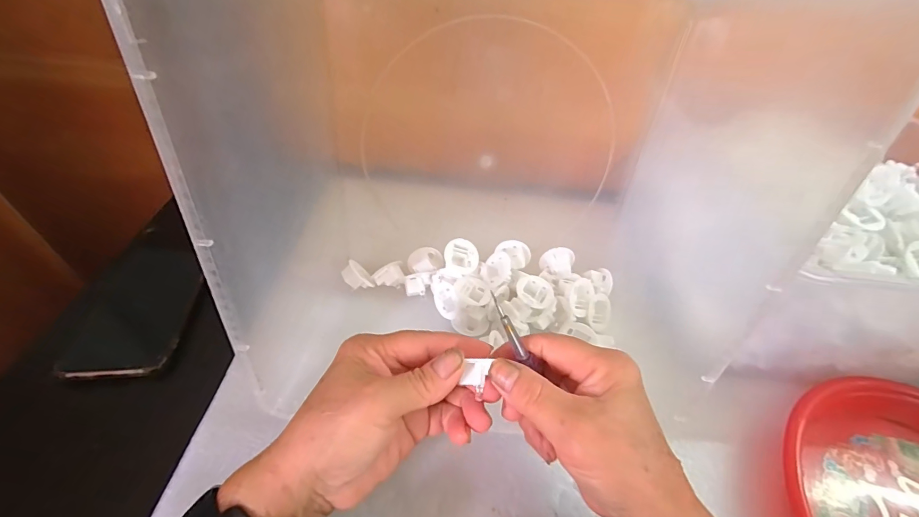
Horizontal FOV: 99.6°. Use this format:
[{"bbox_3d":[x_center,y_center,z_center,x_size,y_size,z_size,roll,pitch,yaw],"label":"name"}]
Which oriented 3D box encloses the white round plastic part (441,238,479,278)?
[{"bbox_3d":[0.000,-0.001,0.355,0.032,0.014,0.032,3,81,-22],"label":"white round plastic part"}]

